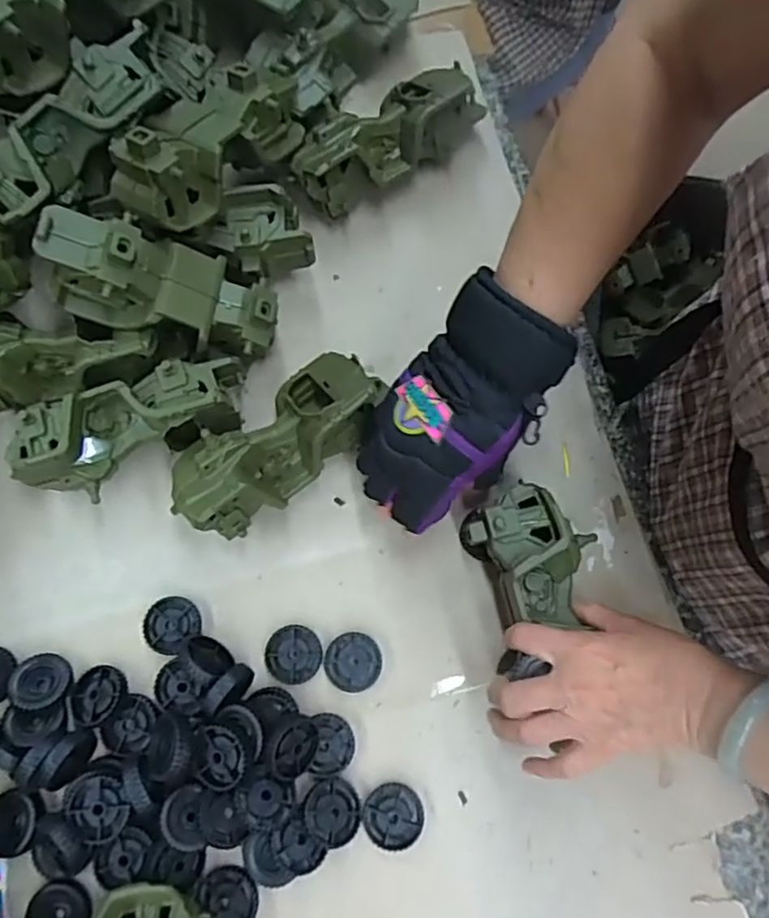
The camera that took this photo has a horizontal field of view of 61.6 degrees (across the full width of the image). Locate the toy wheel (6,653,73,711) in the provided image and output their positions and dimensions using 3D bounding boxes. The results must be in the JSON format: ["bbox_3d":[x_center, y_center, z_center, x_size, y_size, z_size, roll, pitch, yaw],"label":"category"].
[{"bbox_3d":[-0.262,0.169,0.492,0.042,0.013,0.042,18,47,-21],"label":"toy wheel"}]

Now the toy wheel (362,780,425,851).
[{"bbox_3d":[0.006,0.265,0.479,0.043,0.009,0.042,0,76,1],"label":"toy wheel"}]

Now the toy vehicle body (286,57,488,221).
[{"bbox_3d":[0.003,-0.292,0.586,0.185,0.070,0.073,-39,79,-8],"label":"toy vehicle body"}]

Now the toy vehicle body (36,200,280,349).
[{"bbox_3d":[-0.171,-0.137,0.501,0.172,0.055,0.071,13,75,-27],"label":"toy vehicle body"}]

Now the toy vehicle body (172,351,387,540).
[{"bbox_3d":[-0.082,-0.011,0.516,0.178,0.073,0.076,-40,79,-8],"label":"toy vehicle body"}]

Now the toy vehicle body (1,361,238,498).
[{"bbox_3d":[-0.199,-0.023,0.520,0.180,0.071,0.084,-15,77,-3],"label":"toy vehicle body"}]

